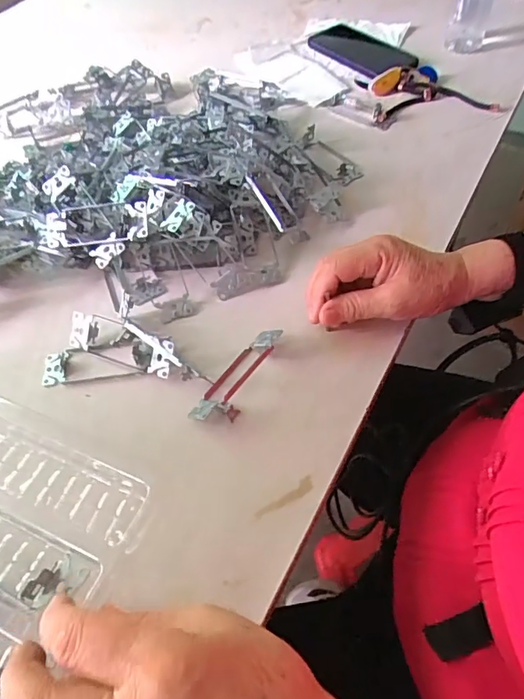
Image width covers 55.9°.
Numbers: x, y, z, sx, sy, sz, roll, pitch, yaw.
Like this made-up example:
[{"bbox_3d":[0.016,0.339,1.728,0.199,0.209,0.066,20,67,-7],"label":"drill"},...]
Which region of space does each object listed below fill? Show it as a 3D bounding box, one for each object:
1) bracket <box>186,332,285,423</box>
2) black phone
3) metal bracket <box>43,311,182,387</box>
[{"bbox_3d":[-0.021,0.022,0.425,0.035,0.025,0.104,27,61,22],"label":"bracket"},{"bbox_3d":[0.149,-0.446,0.738,0.096,0.012,0.173,-37,59,-20],"label":"black phone"},{"bbox_3d":[-0.135,-0.002,0.443,0.128,0.036,0.057,-1,54,4],"label":"metal bracket"}]

